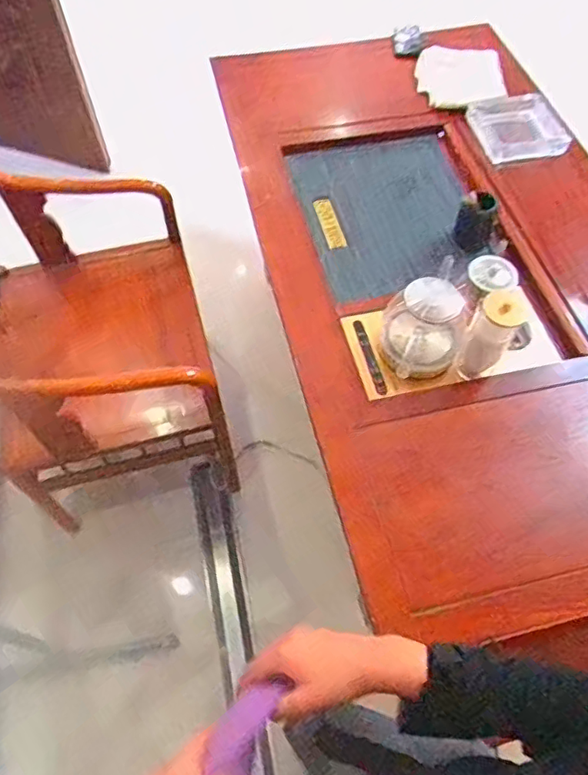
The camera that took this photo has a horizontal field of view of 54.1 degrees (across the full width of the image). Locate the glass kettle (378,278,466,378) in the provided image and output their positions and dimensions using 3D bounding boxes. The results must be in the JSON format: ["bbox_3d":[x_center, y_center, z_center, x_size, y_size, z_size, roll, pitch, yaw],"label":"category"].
[{"bbox_3d":[0.226,-0.095,1.038,0.142,0.158,0.147,20,61,11],"label":"glass kettle"}]

